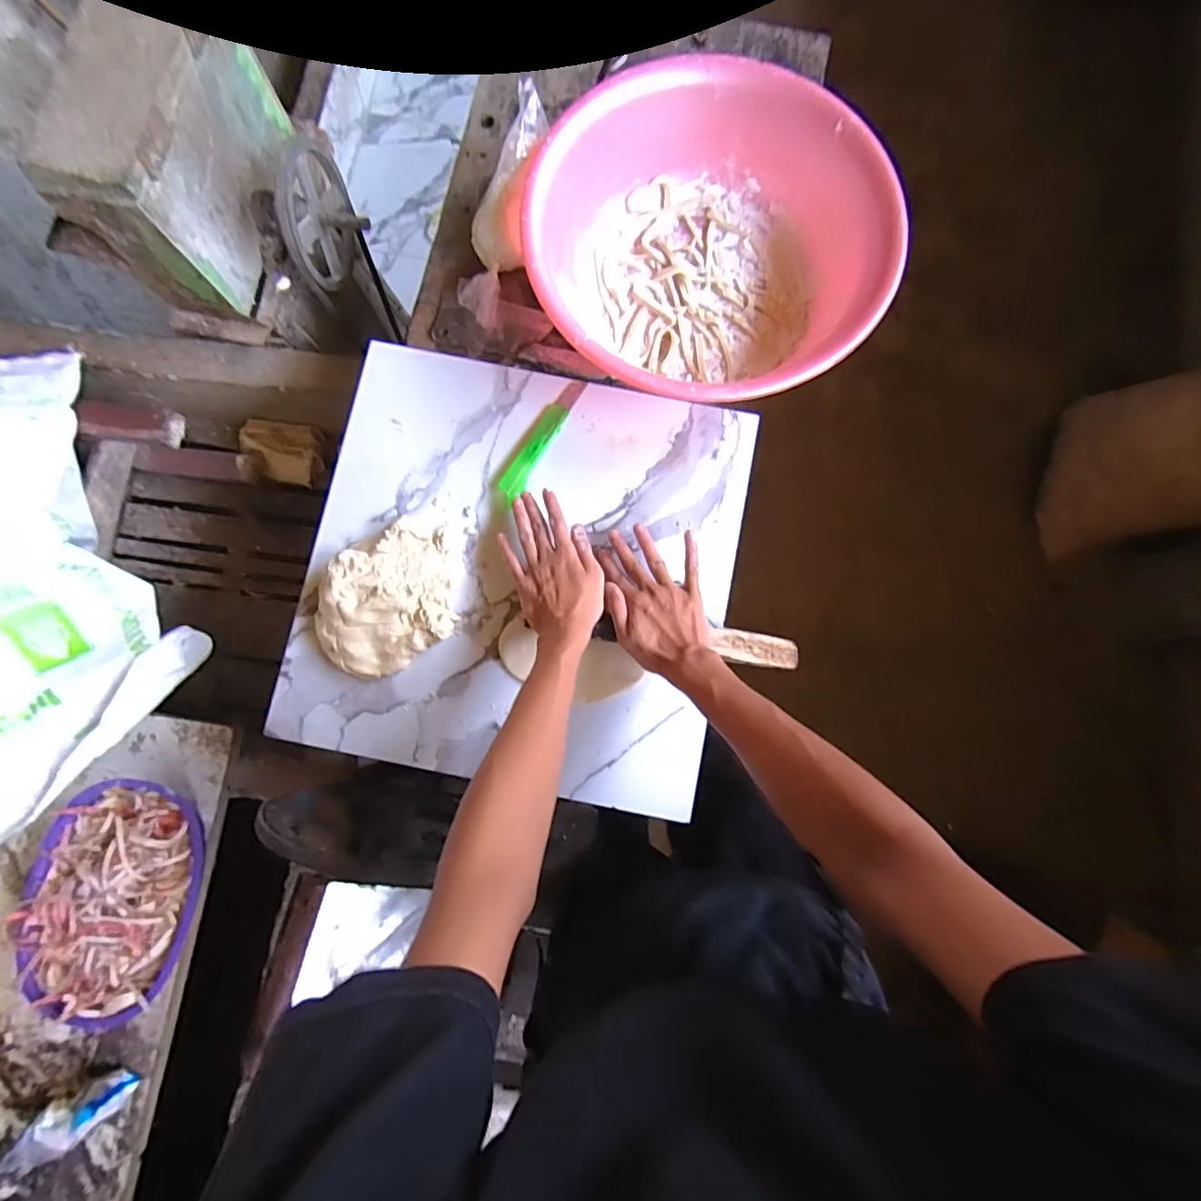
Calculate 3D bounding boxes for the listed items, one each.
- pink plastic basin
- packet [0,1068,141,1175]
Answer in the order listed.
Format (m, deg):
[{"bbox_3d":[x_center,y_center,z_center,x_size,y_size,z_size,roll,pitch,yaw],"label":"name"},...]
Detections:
[{"bbox_3d":[0.122,-0.407,0.629,0.395,0.119,0.401,0,80,-1],"label":"pink plastic basin"},{"bbox_3d":[-0.701,0.686,0.686,0.169,0.050,0.060,-38,83,-7],"label":"packet"}]

